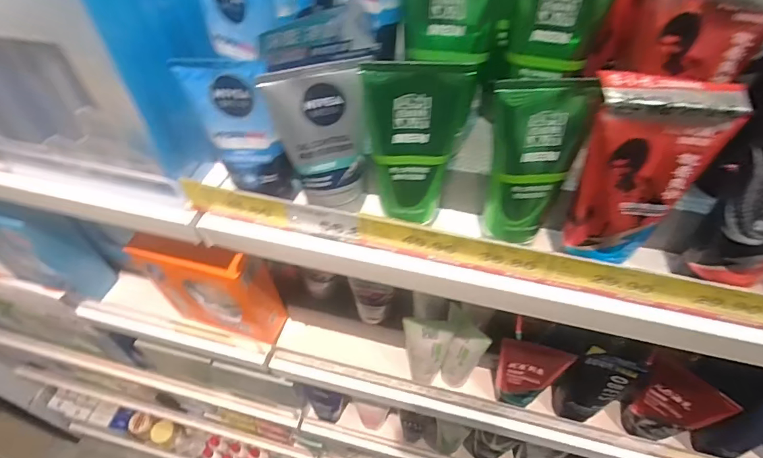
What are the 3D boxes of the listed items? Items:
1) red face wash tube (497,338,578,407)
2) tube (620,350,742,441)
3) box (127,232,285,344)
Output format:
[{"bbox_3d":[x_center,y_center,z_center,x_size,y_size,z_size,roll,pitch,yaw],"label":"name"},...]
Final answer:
[{"bbox_3d":[0.167,0.169,0.505,0.070,0.102,0.032,17,52,14],"label":"red face wash tube"},{"bbox_3d":[0.313,0.193,0.484,0.034,0.133,0.076,-26,55,-20],"label":"tube"},{"bbox_3d":[-0.213,0.073,0.550,0.143,0.190,0.048,9,51,8],"label":"box"}]

